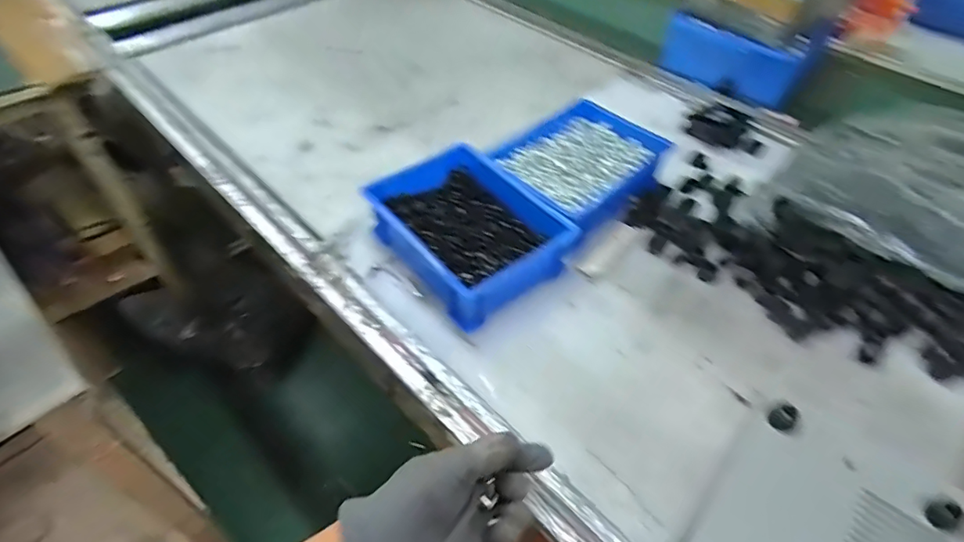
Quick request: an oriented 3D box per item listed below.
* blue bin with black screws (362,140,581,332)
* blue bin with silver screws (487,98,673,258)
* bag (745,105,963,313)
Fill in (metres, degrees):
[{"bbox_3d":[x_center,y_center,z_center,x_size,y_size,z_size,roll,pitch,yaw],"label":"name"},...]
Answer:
[{"bbox_3d":[-0.019,-0.044,0.569,0.162,0.062,0.198,-31,56,-25],"label":"blue bin with black screws"},{"bbox_3d":[0.125,-0.125,0.640,0.199,0.058,0.152,-33,57,-26],"label":"blue bin with silver screws"},{"bbox_3d":[0.484,-0.065,0.561,0.308,0.081,0.244,35,57,26],"label":"bag"}]

